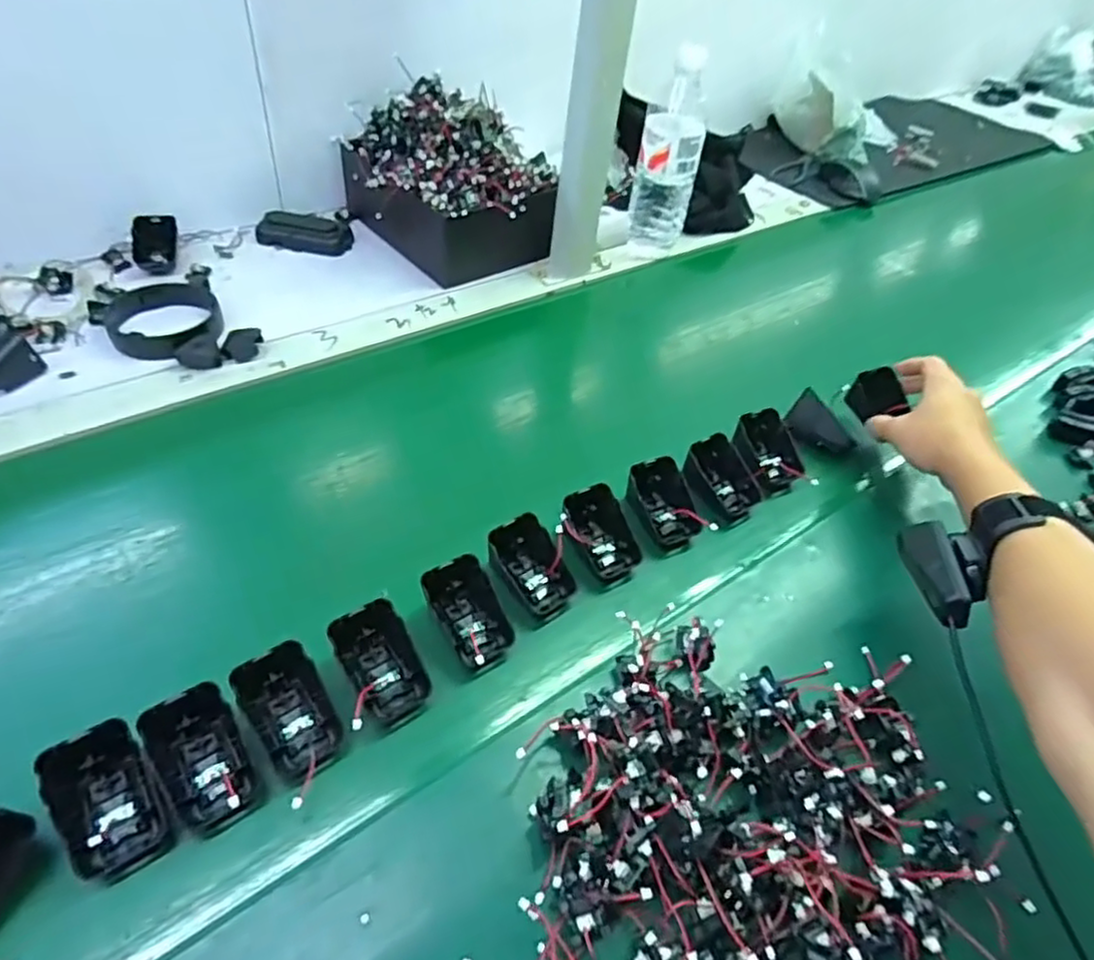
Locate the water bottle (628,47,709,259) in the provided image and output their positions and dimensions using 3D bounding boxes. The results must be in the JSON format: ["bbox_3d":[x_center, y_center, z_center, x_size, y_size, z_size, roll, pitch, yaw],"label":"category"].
[{"bbox_3d":[0.145,-0.380,0.789,0.071,0.219,0.057,12,46,2],"label":"water bottle"}]

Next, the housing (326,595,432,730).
[{"bbox_3d":[-0.106,0.116,0.422,0.046,0.026,0.073,-30,89,-22],"label":"housing"}]

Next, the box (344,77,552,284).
[{"bbox_3d":[-0.112,-0.353,0.782,0.182,0.146,0.245,-28,57,-31],"label":"box"}]

